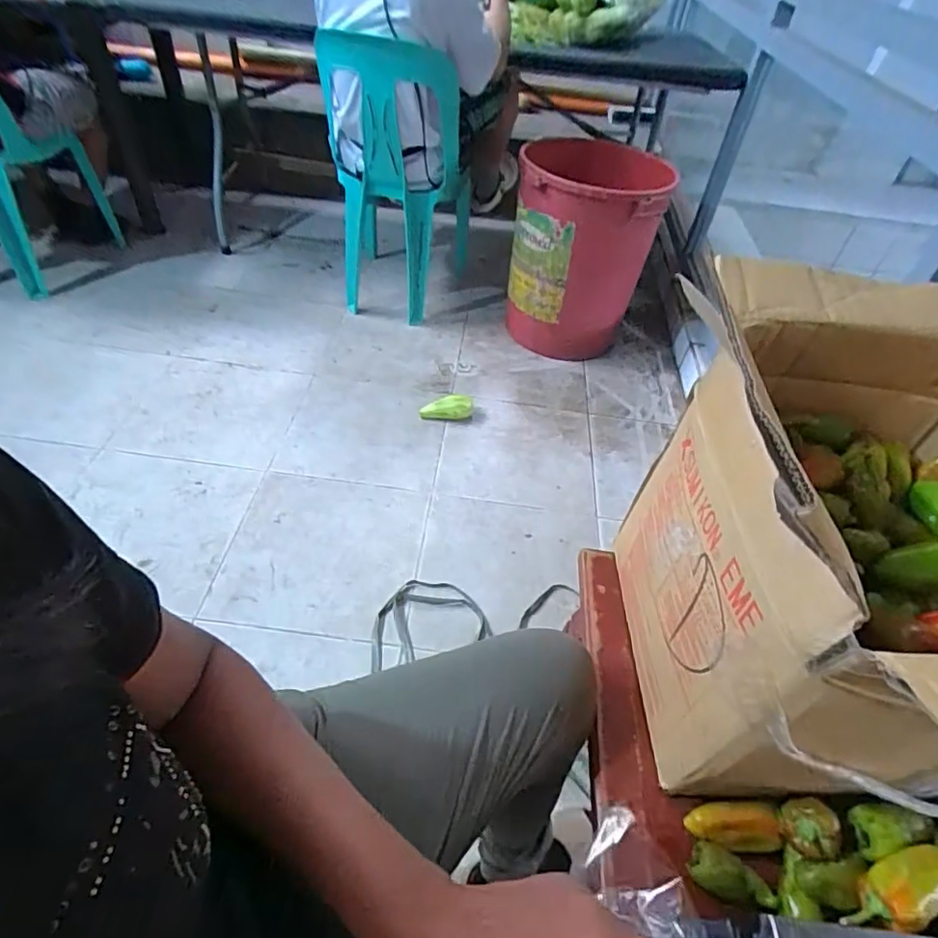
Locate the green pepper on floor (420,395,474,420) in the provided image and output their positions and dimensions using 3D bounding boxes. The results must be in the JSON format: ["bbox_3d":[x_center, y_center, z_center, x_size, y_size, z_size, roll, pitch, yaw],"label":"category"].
[{"bbox_3d":[-0.060,-0.165,1.564,0.146,0.060,0.057,-4,46,-10],"label":"green pepper on floor"}]

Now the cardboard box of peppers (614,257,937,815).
[{"bbox_3d":[0.380,0.079,0.521,0.405,0.334,0.501,6,45,0],"label":"cardboard box of peppers"}]

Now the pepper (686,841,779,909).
[{"bbox_3d":[0.233,0.357,0.503,0.070,0.029,0.035,23,48,16],"label":"pepper"}]

